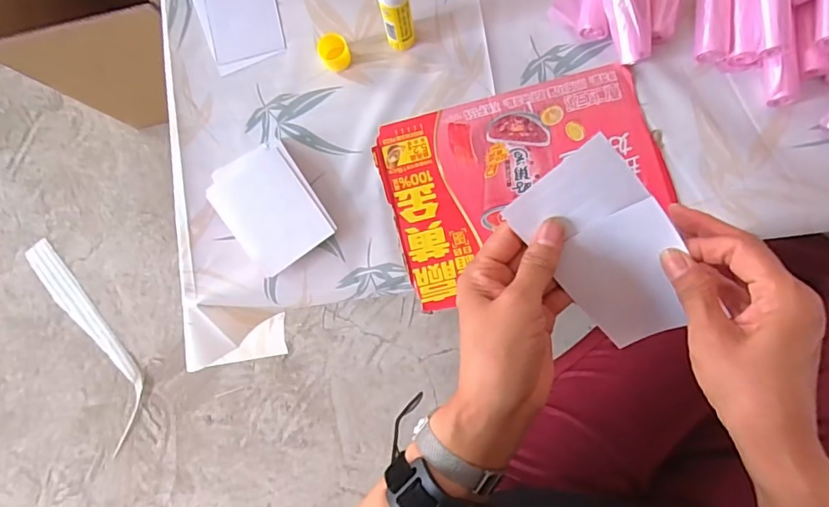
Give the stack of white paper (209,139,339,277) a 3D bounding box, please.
[{"bbox_3d":[-0.151,-0.048,0.544,0.092,0.029,0.122,-34,82,-1],"label":"stack of white paper"}]

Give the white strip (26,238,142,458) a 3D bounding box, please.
[{"bbox_3d":[-0.705,0.180,1.107,0.116,0.012,0.456,-38,83,0],"label":"white strip"}]

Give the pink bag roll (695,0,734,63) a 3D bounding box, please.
[{"bbox_3d":[0.307,-0.262,0.534,0.033,0.021,0.134,6,83,4],"label":"pink bag roll"}]

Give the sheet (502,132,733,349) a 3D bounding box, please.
[{"bbox_3d":[0.134,0.001,0.350,0.076,0.008,0.145,-35,107,25],"label":"sheet"}]

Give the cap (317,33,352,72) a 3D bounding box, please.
[{"bbox_3d":[-0.085,-0.213,0.557,0.030,0.026,0.033,0,83,4],"label":"cap"}]

